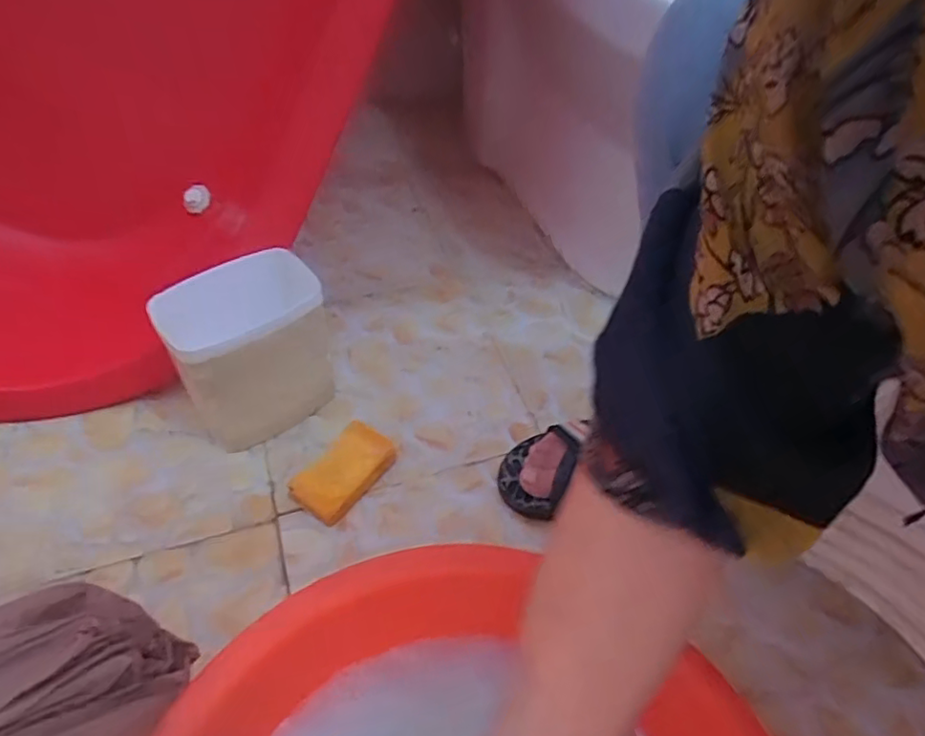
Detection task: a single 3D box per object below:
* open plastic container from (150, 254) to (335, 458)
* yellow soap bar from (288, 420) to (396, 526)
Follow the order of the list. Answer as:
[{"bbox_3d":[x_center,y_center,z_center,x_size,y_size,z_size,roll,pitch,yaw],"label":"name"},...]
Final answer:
[{"bbox_3d":[-0.219,-0.014,0.634,0.145,0.175,0.095,-28,57,-26],"label":"open plastic container"},{"bbox_3d":[-0.122,0.108,0.631,0.061,0.028,0.106,30,53,20],"label":"yellow soap bar"}]

